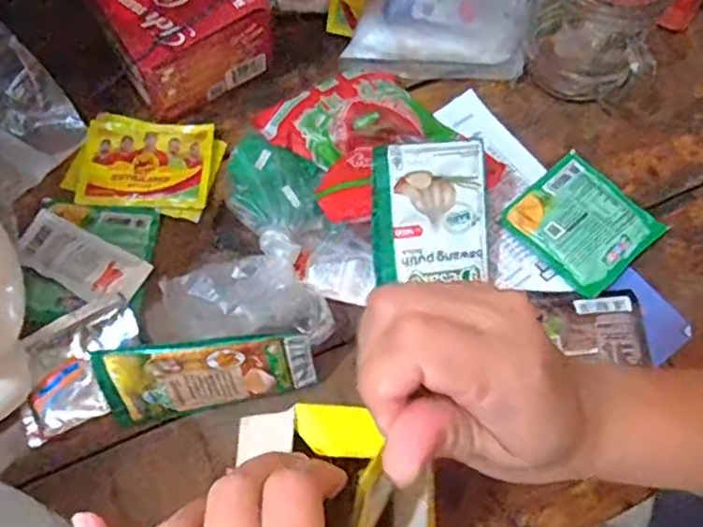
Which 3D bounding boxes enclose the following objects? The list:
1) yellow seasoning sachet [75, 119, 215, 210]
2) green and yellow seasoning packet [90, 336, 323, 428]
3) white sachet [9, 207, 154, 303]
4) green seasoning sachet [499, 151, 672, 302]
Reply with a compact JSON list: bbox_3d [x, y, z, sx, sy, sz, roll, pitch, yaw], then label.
[{"bbox_3d":[-0.128,-0.063,0.423,0.078,0.004,0.059,2,64,1],"label":"yellow seasoning sachet"},{"bbox_3d":[-0.072,0.058,0.344,0.105,0.058,0.005,-9,49,-2],"label":"green and yellow seasoning packet"},{"bbox_3d":[-0.157,-0.002,0.395,0.078,0.009,0.036,27,67,12],"label":"white sachet"},{"bbox_3d":[0.141,-0.025,0.417,0.072,0.007,0.074,-39,70,-17],"label":"green seasoning sachet"}]

